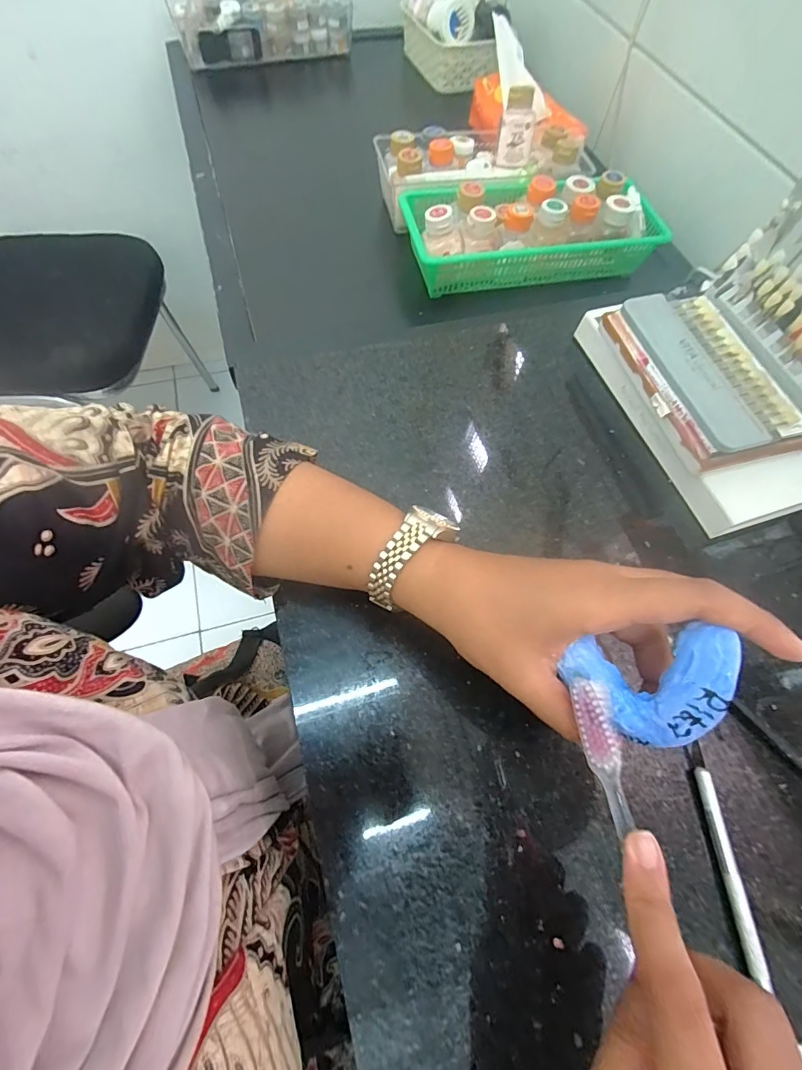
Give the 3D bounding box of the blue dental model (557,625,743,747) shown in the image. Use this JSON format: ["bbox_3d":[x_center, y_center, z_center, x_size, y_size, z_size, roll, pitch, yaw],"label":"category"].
[{"bbox_3d":[0.107,0.058,0.191,0.057,0.061,0.025,31,22,26],"label":"blue dental model"}]

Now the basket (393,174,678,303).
[{"bbox_3d":[0.159,-0.367,0.523,0.303,0.075,0.129,-10,67,-8],"label":"basket"}]

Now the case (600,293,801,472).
[{"bbox_3d":[0.228,-0.124,0.329,0.084,0.026,0.152,-16,68,-11],"label":"case"}]

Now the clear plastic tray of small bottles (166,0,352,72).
[{"bbox_3d":[-0.225,-0.865,0.731,0.288,0.080,0.080,-27,70,-15],"label":"clear plastic tray of small bottles"}]

